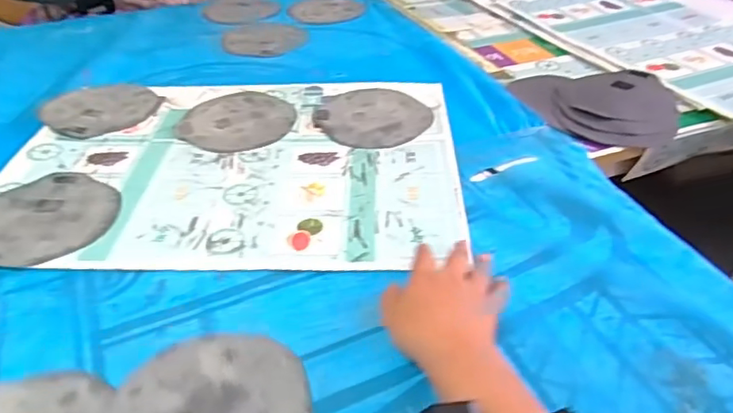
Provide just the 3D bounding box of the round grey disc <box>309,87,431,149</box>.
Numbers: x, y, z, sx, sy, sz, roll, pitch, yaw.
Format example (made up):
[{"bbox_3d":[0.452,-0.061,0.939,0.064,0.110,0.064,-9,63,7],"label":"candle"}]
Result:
[{"bbox_3d":[0.010,-0.121,0.761,0.143,0.004,0.153,-1,36,1],"label":"round grey disc"}]

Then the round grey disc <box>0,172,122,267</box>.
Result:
[{"bbox_3d":[-0.341,0.013,0.601,0.161,0.009,0.143,27,45,33],"label":"round grey disc"}]

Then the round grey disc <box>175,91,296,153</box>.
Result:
[{"bbox_3d":[-0.175,-0.118,0.768,0.149,0.005,0.164,-6,37,-6],"label":"round grey disc"}]

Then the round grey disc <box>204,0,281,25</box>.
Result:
[{"bbox_3d":[-0.251,-0.398,1.140,0.142,0.005,0.156,-1,36,1],"label":"round grey disc"}]

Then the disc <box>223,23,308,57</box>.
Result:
[{"bbox_3d":[-0.180,-0.296,1.008,0.141,0.008,0.166,-8,37,-8],"label":"disc"}]

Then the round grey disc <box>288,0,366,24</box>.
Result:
[{"bbox_3d":[-0.077,-0.388,1.121,0.140,0.006,0.163,5,37,9],"label":"round grey disc"}]

